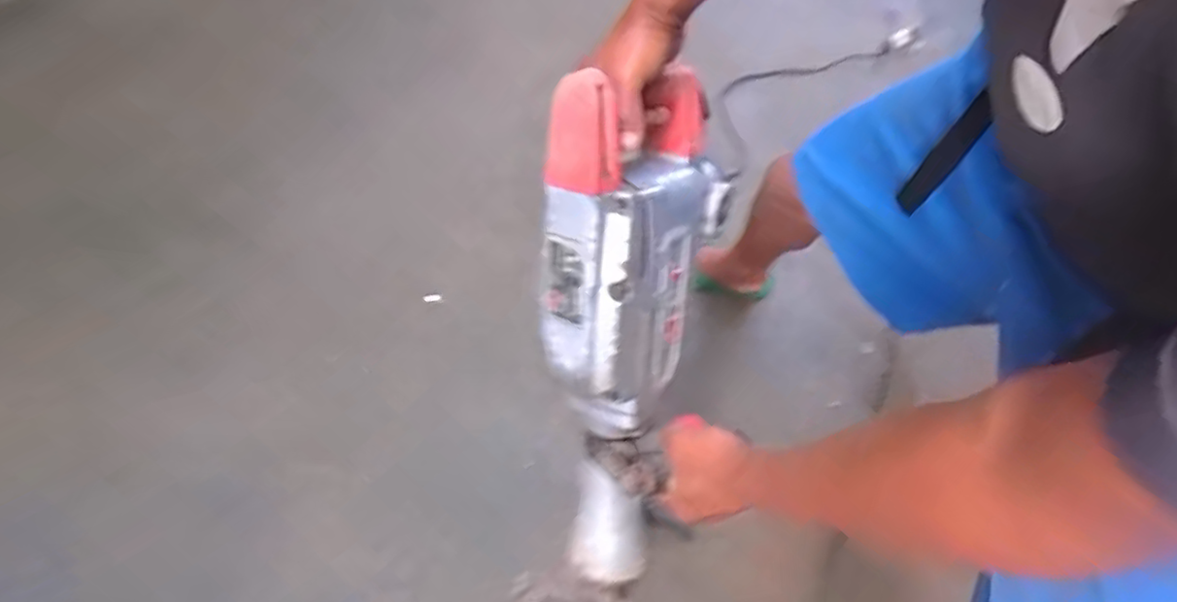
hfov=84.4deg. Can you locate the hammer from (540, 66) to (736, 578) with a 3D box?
[{"bbox_3d":[0.040,0.064,0.670,0.167,0.553,0.137,3,18,3],"label":"hammer"}]

